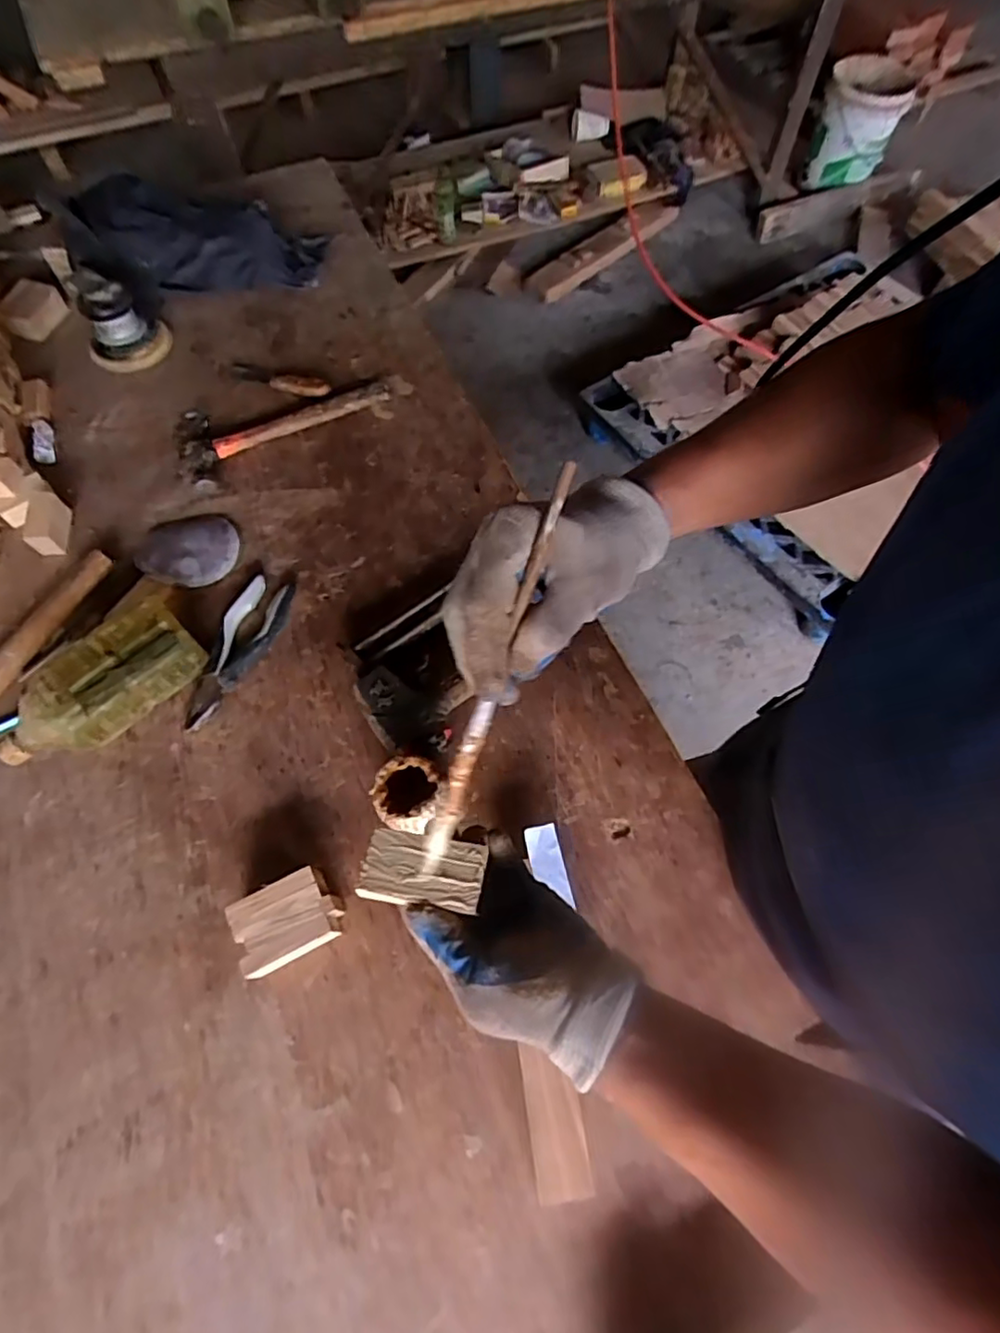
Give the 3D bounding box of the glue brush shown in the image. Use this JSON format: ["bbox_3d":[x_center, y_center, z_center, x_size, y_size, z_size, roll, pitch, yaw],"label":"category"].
[{"bbox_3d":[-0.004,0.015,0.366,0.014,0.021,0.269,22,105,13],"label":"glue brush"}]

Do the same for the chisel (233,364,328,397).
[{"bbox_3d":[-0.315,-0.412,0.879,0.156,0.019,0.030,19,65,8],"label":"chisel"}]

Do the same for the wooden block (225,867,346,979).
[{"bbox_3d":[-0.195,0.234,0.568,0.091,0.051,0.064,-27,67,-14],"label":"wooden block"}]

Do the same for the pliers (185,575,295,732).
[{"bbox_3d":[-0.303,-0.018,0.705,0.061,0.024,0.193,20,65,9],"label":"pliers"}]

